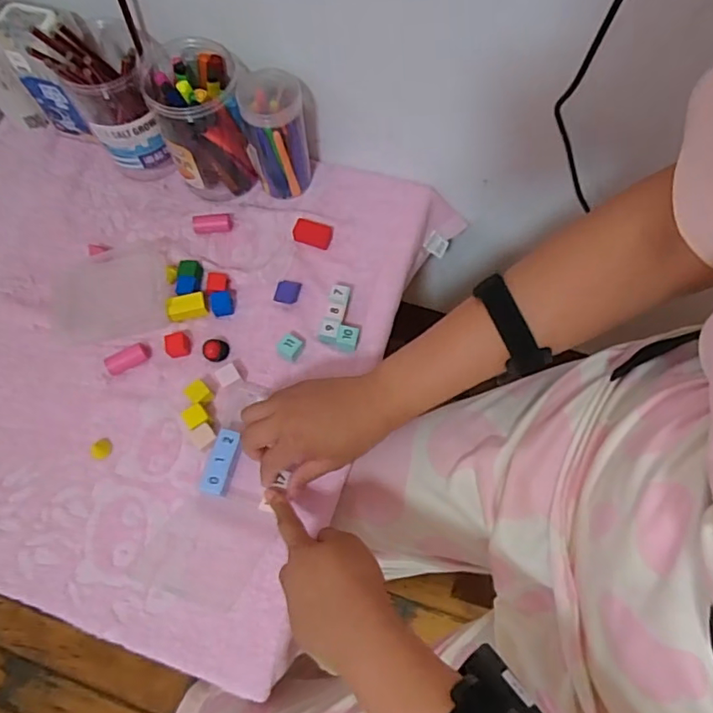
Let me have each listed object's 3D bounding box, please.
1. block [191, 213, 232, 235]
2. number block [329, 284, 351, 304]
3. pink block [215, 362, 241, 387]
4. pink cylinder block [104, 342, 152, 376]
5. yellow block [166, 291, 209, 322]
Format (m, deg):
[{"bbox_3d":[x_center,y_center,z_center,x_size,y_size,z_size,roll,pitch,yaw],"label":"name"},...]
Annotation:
[{"bbox_3d":[-0.171,-0.157,0.654,0.044,0.023,0.022,-7,68,-1],"label":"block"},{"bbox_3d":[-0.018,-0.065,0.600,0.020,0.023,0.022,12,69,7],"label":"number block"},{"bbox_3d":[-0.133,0.021,0.571,0.021,0.023,0.018,-28,70,-9],"label":"pink block"},{"bbox_3d":[-0.248,0.002,0.594,0.048,0.015,0.020,-25,70,-8],"label":"pink cylinder block"},{"bbox_3d":[-0.188,-0.056,0.605,0.042,0.016,0.024,-16,69,-4],"label":"yellow block"}]

